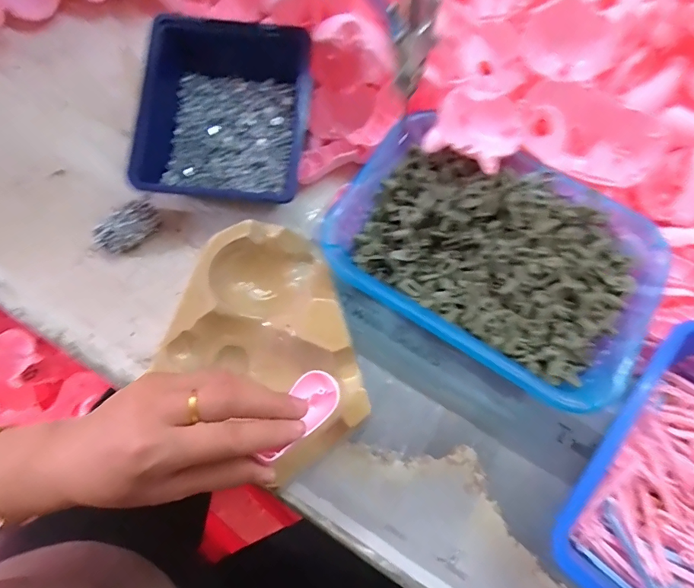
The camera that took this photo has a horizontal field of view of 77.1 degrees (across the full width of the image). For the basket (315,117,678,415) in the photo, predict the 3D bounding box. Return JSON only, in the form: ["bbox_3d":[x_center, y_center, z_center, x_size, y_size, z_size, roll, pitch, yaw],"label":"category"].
[{"bbox_3d":[0.123,-0.031,0.377,0.262,0.072,0.179,32,74,8],"label":"basket"}]

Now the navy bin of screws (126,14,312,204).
[{"bbox_3d":[-0.109,-0.166,0.400,0.145,0.063,0.173,3,72,-1],"label":"navy bin of screws"}]

